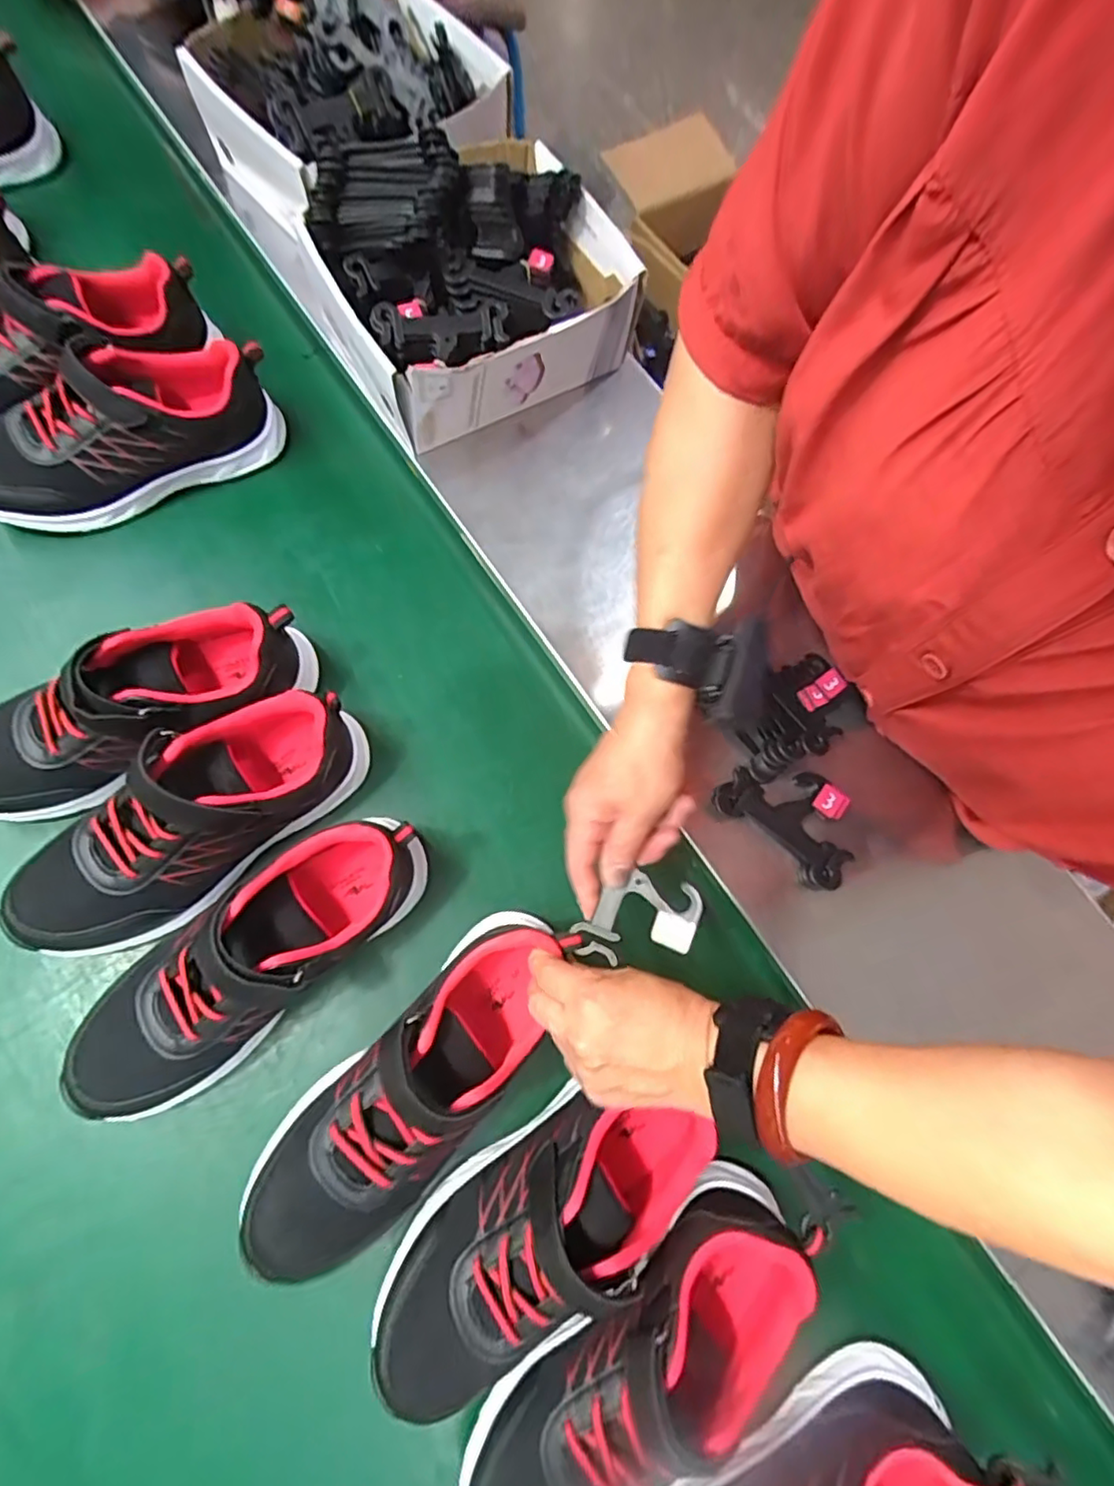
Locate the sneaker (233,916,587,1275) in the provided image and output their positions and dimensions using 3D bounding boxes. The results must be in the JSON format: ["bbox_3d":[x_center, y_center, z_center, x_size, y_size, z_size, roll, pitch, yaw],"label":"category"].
[{"bbox_3d":[-0.082,0.198,0.365,0.081,0.078,0.232,40,67,10],"label":"sneaker"}]

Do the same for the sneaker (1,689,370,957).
[{"bbox_3d":[-0.238,0.050,0.410,0.234,0.104,0.078,-41,80,-16],"label":"sneaker"}]

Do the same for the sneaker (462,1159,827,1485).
[{"bbox_3d":[0.051,0.350,0.340,0.230,0.087,0.074,-36,82,-12],"label":"sneaker"}]

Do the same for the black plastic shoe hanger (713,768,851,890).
[{"bbox_3d":[0.178,0.053,0.466,0.105,0.019,0.071,39,76,5],"label":"black plastic shoe hanger"}]

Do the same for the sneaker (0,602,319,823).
[{"bbox_3d":[-0.287,-0.025,0.423,0.234,0.095,0.084,-21,75,-12],"label":"sneaker"}]

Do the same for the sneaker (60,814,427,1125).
[{"bbox_3d":[-0.188,0.134,0.390,0.234,0.102,0.089,-34,78,-15],"label":"sneaker"}]

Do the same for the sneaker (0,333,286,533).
[{"bbox_3d":[-0.344,-0.244,0.489,0.238,0.094,0.081,-22,76,-13],"label":"sneaker"}]

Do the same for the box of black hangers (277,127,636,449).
[{"bbox_3d":[-0.070,-0.393,0.528,0.243,0.124,0.213,-30,81,-11],"label":"box of black hangers"}]

